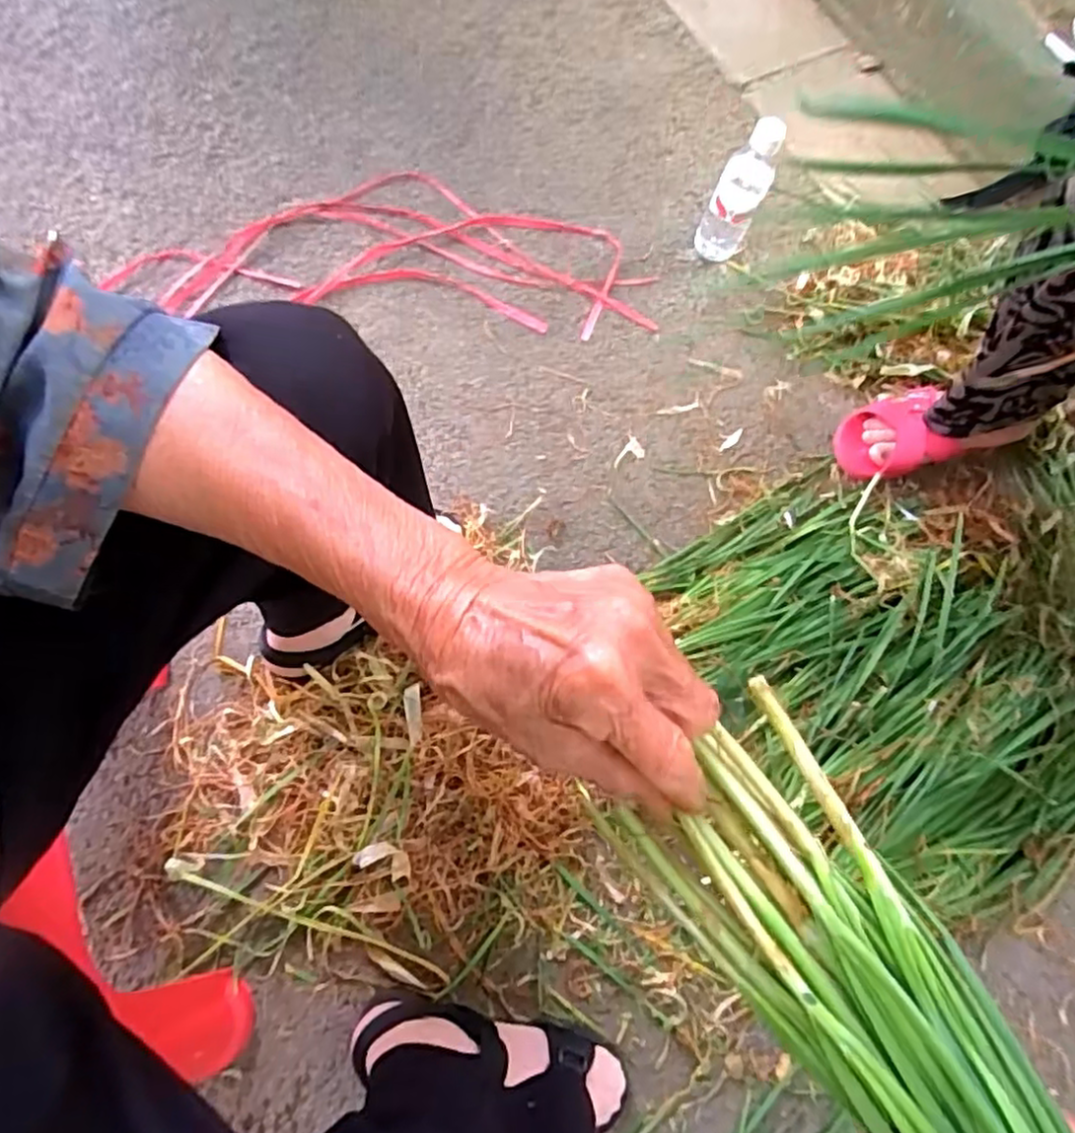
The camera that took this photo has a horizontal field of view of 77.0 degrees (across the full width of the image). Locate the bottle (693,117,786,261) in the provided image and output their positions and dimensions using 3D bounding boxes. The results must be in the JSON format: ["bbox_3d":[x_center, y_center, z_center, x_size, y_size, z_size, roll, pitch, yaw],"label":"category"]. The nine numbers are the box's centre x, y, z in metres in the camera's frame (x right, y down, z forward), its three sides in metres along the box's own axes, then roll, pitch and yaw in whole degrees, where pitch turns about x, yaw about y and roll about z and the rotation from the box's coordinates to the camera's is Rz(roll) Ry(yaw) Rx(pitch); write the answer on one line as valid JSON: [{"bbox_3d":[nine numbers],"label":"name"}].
[{"bbox_3d":[0.238,-0.443,0.800,0.047,0.171,0.053,-37,79,-15],"label":"bottle"}]

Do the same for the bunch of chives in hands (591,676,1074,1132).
[{"bbox_3d":[0.150,0.216,0.187,0.071,0.044,0.371,-29,71,-10],"label":"bunch of chives in hands"}]

